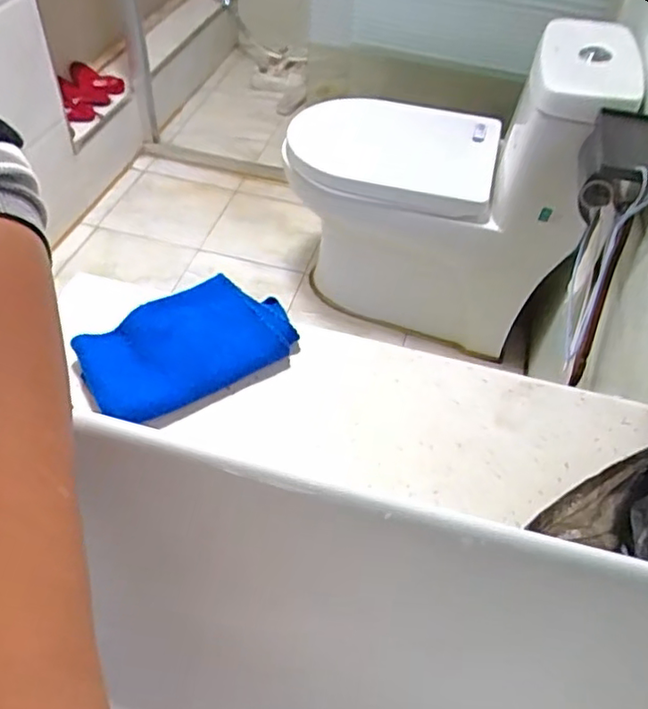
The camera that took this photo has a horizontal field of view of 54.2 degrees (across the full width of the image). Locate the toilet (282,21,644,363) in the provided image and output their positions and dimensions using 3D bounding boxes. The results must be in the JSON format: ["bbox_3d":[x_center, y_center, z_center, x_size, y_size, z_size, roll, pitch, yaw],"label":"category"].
[{"bbox_3d":[0.239,-0.348,1.509,0.662,0.804,0.376,15,50,9],"label":"toilet"}]

